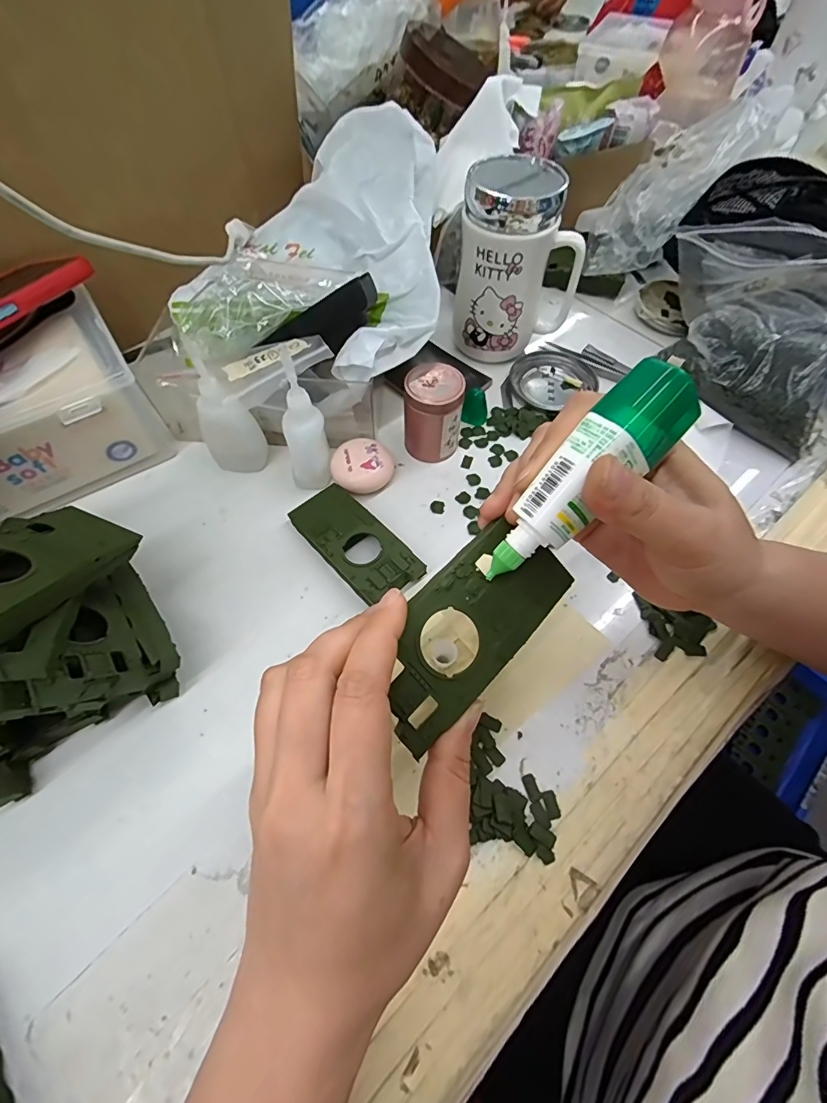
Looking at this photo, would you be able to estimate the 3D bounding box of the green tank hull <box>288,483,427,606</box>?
[{"bbox_3d":[-0.043,-0.006,0.332,0.046,0.021,0.104,-39,67,-20],"label":"green tank hull"}]

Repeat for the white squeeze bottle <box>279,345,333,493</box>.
[{"bbox_3d":[-0.080,-0.091,0.326,0.029,0.101,0.038,-10,61,-6],"label":"white squeeze bottle"}]

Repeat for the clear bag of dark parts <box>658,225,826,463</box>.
[{"bbox_3d":[0.283,-0.190,0.383,0.164,0.108,0.129,28,64,15],"label":"clear bag of dark parts"}]

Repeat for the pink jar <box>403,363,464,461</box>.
[{"bbox_3d":[0.015,-0.107,0.363,0.043,0.066,0.041,0,60,0],"label":"pink jar"}]

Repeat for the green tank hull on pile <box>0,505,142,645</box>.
[{"bbox_3d":[-0.183,0.009,0.215,0.045,0.024,0.108,10,28,5],"label":"green tank hull on pile"}]

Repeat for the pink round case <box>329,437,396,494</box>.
[{"bbox_3d":[-0.039,-0.067,0.362,0.044,0.022,0.046,0,60,0],"label":"pink round case"}]

